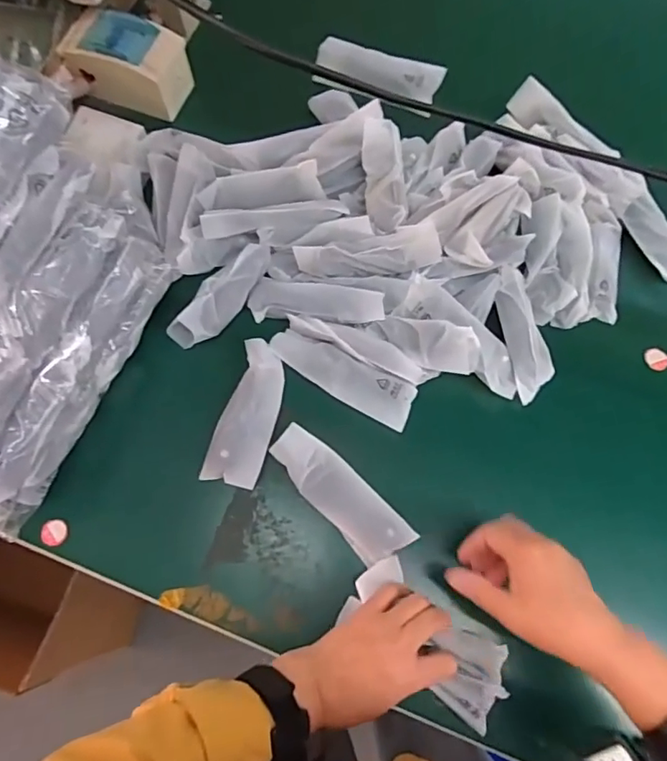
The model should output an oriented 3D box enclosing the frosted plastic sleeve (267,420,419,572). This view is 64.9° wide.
[{"bbox_3d":[0.005,0.109,0.502,0.154,0.009,0.051,44,92,8],"label":"frosted plastic sleeve"}]

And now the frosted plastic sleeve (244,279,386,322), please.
[{"bbox_3d":[-0.019,-0.083,0.562,0.149,0.017,0.043,7,71,17],"label":"frosted plastic sleeve"}]

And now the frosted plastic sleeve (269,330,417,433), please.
[{"bbox_3d":[0.009,-0.006,0.544,0.156,0.018,0.046,28,74,10],"label":"frosted plastic sleeve"}]

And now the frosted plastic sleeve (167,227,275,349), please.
[{"bbox_3d":[-0.115,-0.102,0.569,0.044,0.030,0.153,30,75,11],"label":"frosted plastic sleeve"}]

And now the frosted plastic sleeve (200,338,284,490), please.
[{"bbox_3d":[-0.085,0.033,0.535,0.057,0.026,0.145,16,73,6],"label":"frosted plastic sleeve"}]

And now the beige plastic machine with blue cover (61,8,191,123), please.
[{"bbox_3d":[-0.251,-0.394,0.649,0.128,0.078,0.077,19,73,7],"label":"beige plastic machine with blue cover"}]

